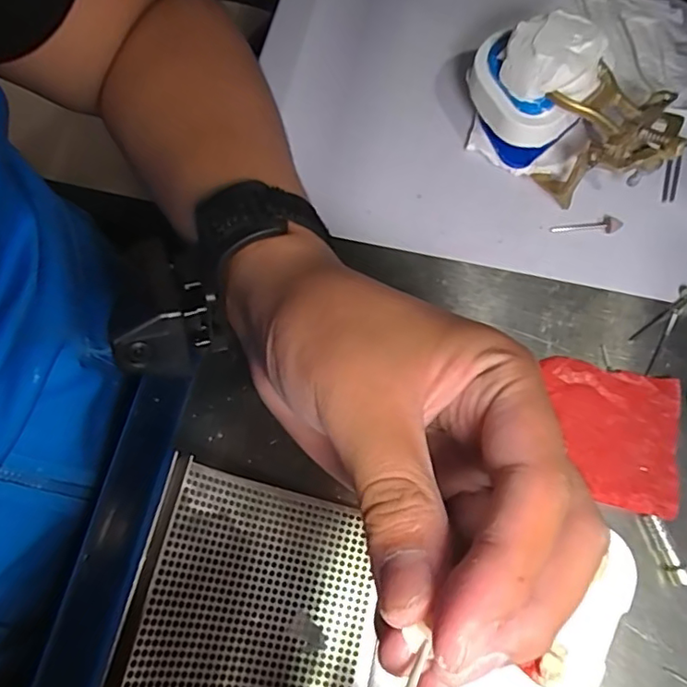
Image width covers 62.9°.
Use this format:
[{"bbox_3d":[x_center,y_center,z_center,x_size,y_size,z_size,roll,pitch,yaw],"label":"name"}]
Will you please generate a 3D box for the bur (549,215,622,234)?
[{"bbox_3d":[0.145,-0.070,0.335,0.040,0.007,0.010,-7,69,-2],"label":"bur"}]

